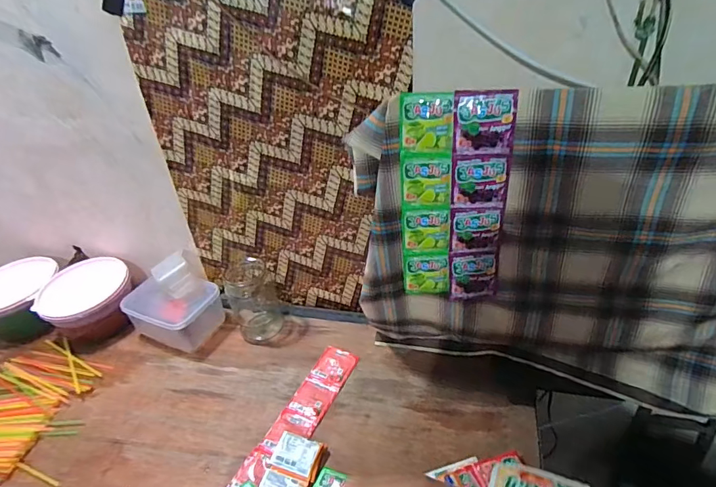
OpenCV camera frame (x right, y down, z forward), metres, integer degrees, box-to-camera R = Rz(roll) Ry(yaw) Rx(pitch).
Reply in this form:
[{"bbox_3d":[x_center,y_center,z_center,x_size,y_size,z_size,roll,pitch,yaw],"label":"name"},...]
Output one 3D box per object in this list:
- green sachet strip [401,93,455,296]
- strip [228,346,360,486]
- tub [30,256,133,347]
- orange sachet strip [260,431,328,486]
[{"bbox_3d":[0.097,-0.055,0.617,0.069,0.298,0.033,1,36,13],"label":"green sachet strip"},{"bbox_3d":[-0.119,0.323,0.742,0.074,0.018,0.386,12,40,26],"label":"strip"},{"bbox_3d":[-0.605,0.130,1.010,0.205,0.110,0.190,-17,36,-13],"label":"tub"},{"bbox_3d":[-0.105,0.359,0.676,0.076,0.025,0.115,7,38,20],"label":"orange sachet strip"}]

